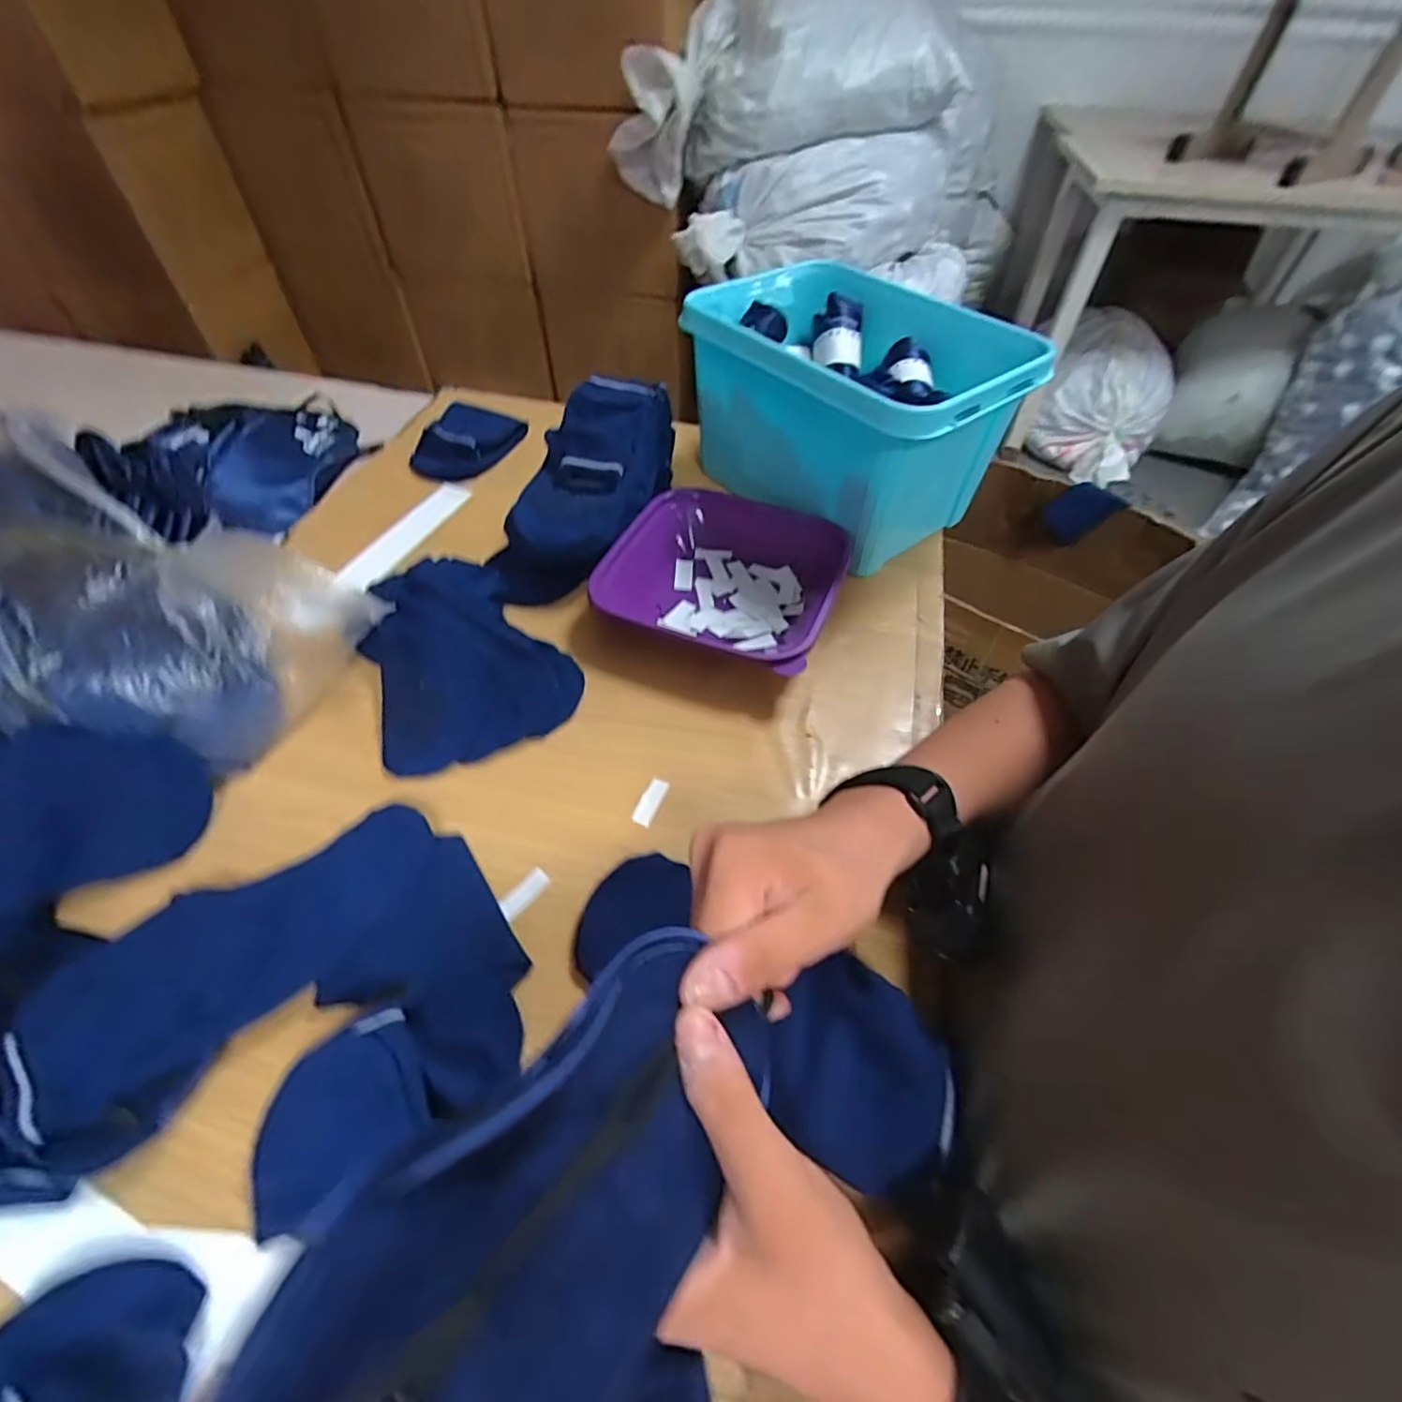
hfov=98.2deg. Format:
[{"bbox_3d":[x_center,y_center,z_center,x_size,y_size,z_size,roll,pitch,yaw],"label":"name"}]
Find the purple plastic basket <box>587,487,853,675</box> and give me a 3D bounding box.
[{"bbox_3d":[0.025,-0.105,0.513,0.176,0.047,0.175,21,53,13],"label":"purple plastic basket"}]

